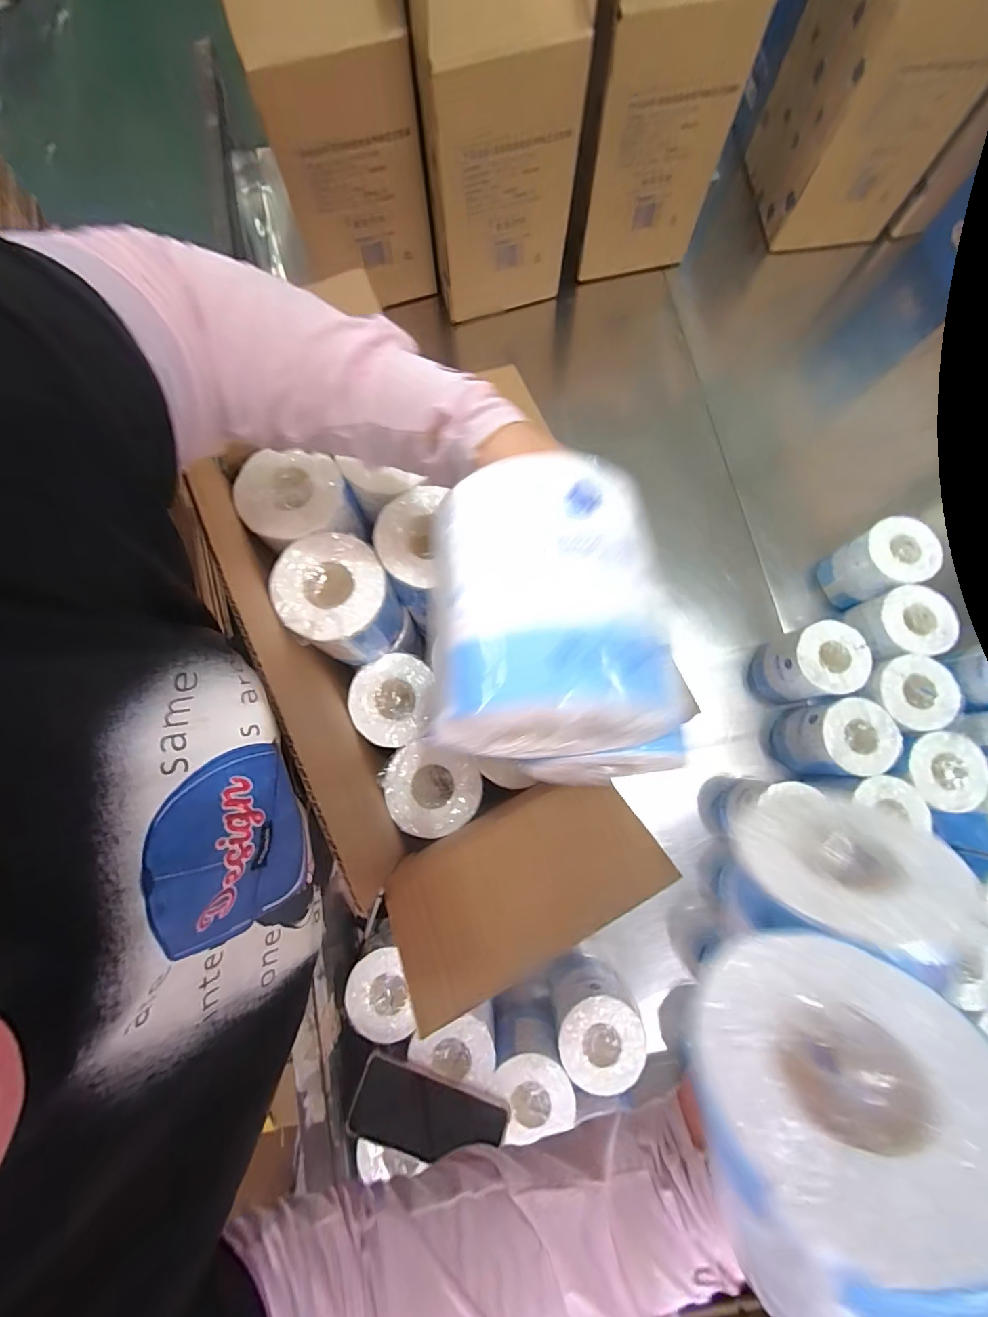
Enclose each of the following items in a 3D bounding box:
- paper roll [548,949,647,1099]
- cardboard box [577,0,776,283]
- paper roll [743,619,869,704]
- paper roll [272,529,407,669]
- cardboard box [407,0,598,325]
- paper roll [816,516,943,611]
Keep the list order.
[{"bbox_3d":[0.120,0.440,0.575,0.105,0.113,0.089,-14,79,-2],"label":"paper roll"},{"bbox_3d":[0.249,-0.941,0.707,0.216,0.381,0.410,2,79,1],"label":"cardboard box"},{"bbox_3d":[0.445,0.010,0.663,0.098,0.113,0.095,0,79,1],"label":"paper roll"},{"bbox_3d":[-0.146,-0.056,0.459,0.097,0.105,0.097,0,79,1],"label":"paper roll"},{"bbox_3d":[0.000,-0.867,0.691,0.225,0.392,0.412,-3,79,0],"label":"cardboard box"},{"bbox_3d":[0.571,-0.140,0.693,0.096,0.109,0.091,0,79,1],"label":"paper roll"}]

